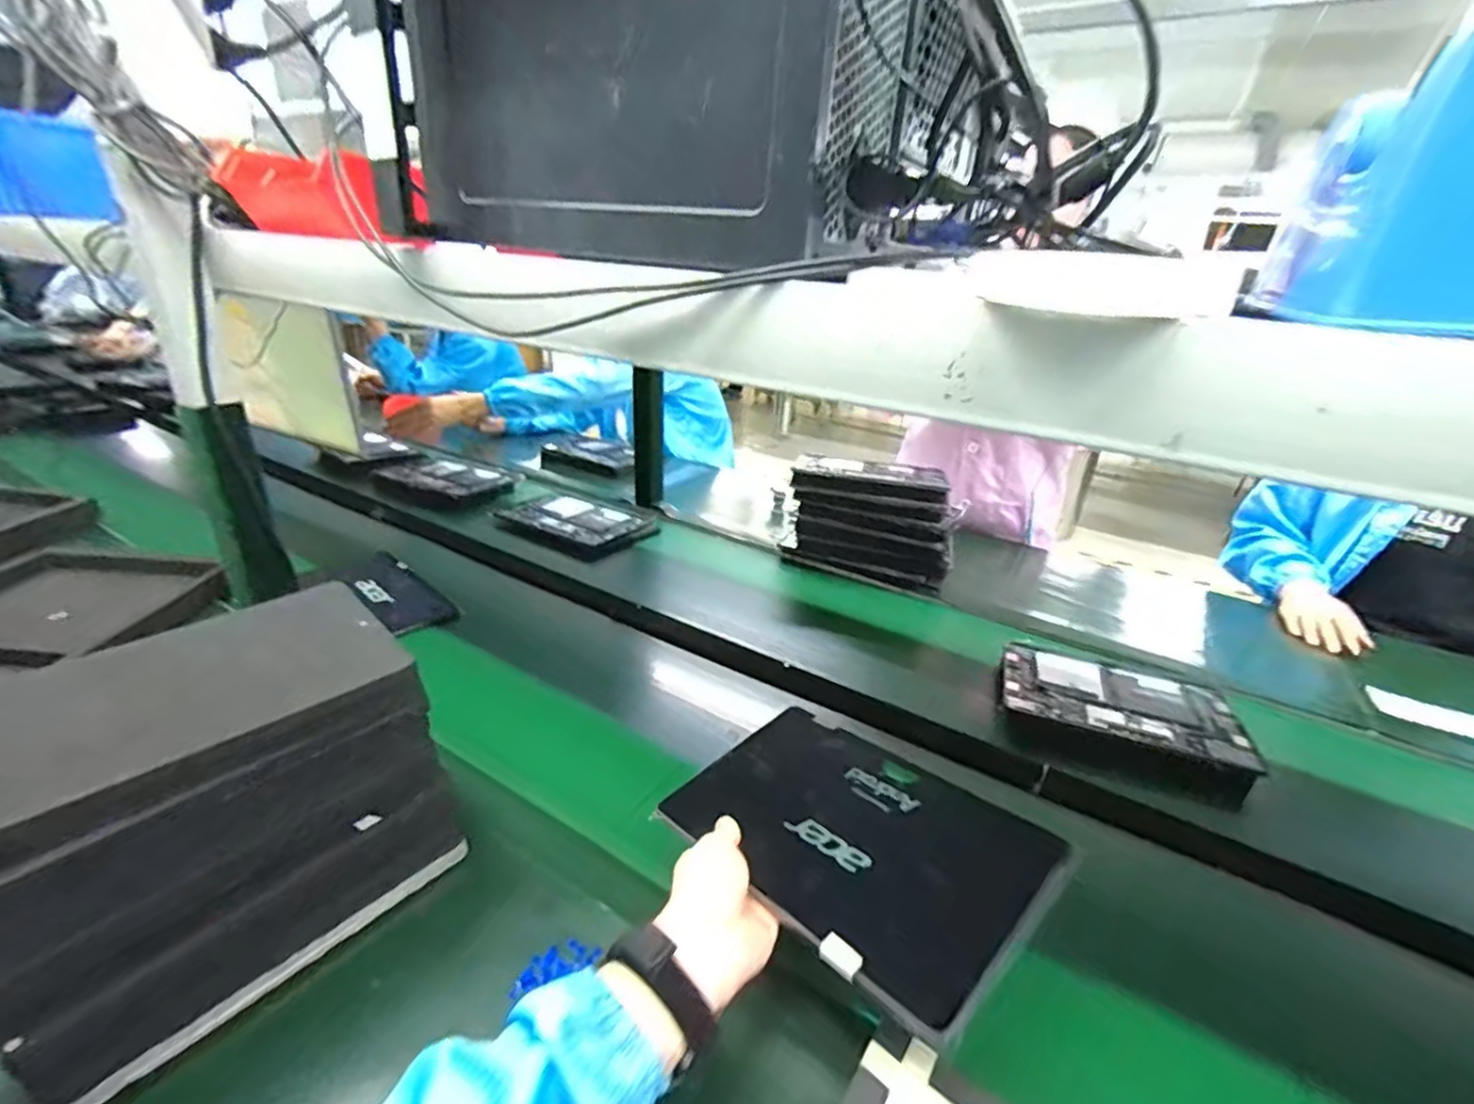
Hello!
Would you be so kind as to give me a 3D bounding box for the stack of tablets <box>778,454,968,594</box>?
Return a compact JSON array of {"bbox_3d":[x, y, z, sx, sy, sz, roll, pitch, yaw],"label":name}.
[{"bbox_3d":[0.240,-0.061,1.093,0.266,0.176,0.167,15,26,23],"label":"stack of tablets"}]

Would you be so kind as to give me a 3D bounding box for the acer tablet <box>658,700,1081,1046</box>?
[{"bbox_3d":[0.081,0.201,0.462,0.162,0.013,0.249,-27,32,-36],"label":"acer tablet"}]

